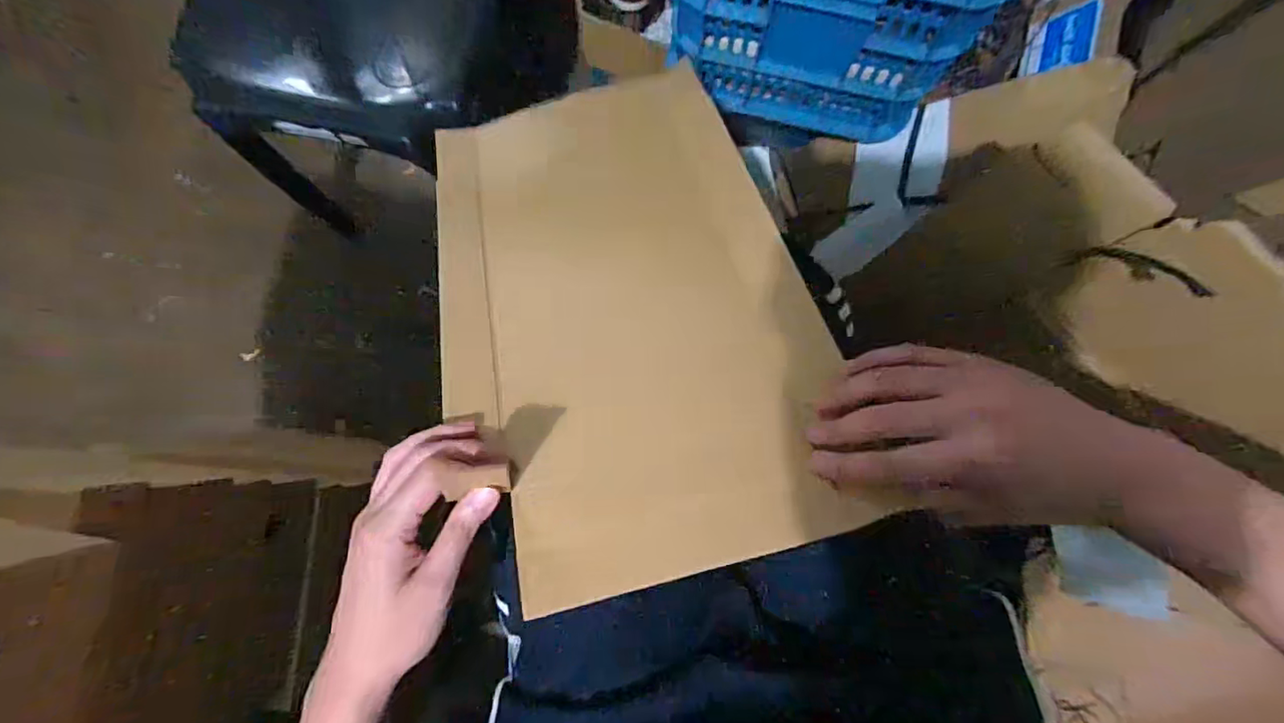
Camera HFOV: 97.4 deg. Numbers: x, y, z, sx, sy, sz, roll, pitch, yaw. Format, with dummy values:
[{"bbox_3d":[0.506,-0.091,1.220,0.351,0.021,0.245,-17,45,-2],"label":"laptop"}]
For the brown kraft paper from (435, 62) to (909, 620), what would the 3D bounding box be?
[{"bbox_3d":[-0.027,-0.072,0.475,0.278,0.036,0.488,-15,60,1],"label":"brown kraft paper"}]

